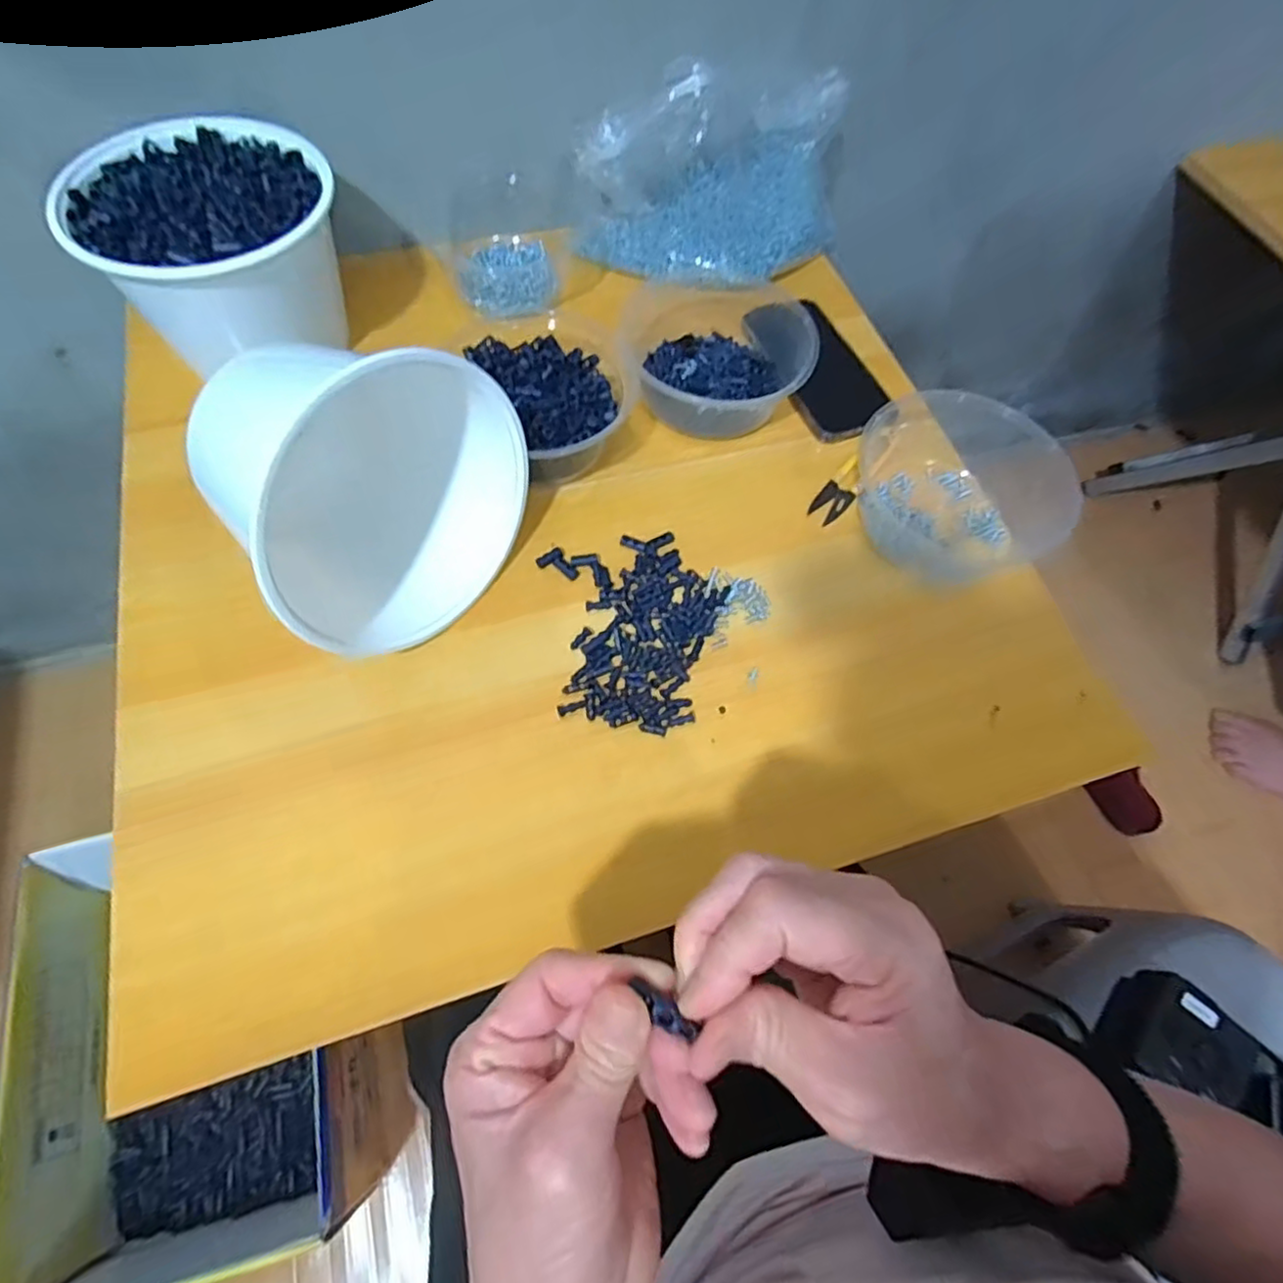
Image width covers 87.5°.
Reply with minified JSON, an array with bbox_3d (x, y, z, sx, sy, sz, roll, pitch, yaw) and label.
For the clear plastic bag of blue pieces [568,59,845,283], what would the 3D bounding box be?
[{"bbox_3d":[0.056,-0.390,0.564,0.215,0.107,0.139,11,64,2],"label":"clear plastic bag of blue pieces"}]

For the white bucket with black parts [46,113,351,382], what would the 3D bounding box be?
[{"bbox_3d":[-0.295,-0.273,0.484,0.157,0.115,0.143,1,64,-2],"label":"white bucket with black parts"}]

